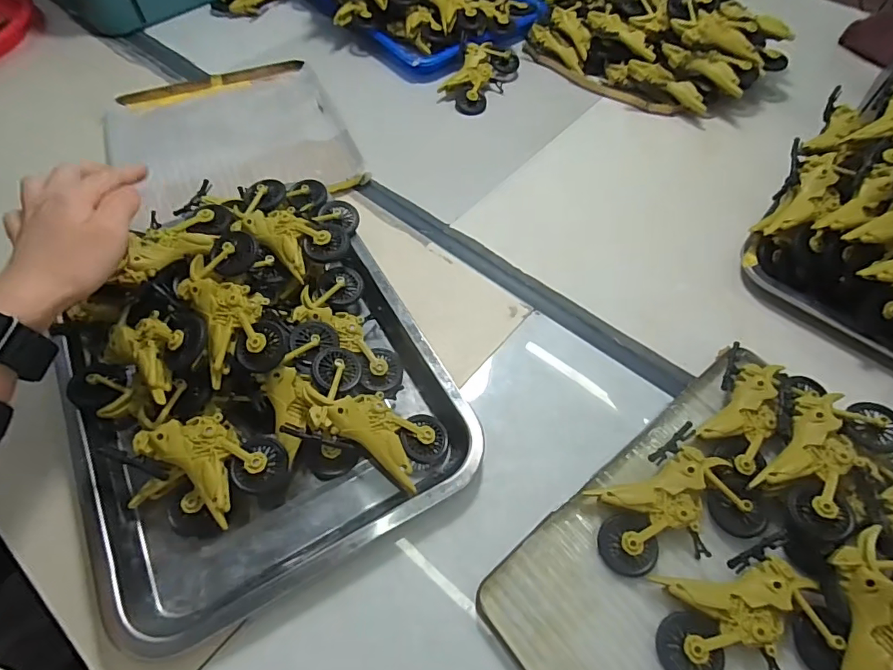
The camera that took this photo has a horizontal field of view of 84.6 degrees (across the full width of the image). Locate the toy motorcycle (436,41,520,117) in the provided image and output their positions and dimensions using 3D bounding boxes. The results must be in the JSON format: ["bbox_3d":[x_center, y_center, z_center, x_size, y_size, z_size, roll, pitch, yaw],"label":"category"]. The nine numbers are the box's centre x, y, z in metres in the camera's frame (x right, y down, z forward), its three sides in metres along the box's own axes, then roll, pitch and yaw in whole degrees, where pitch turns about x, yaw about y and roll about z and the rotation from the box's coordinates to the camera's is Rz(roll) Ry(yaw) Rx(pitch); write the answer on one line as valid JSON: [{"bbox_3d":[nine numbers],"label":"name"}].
[{"bbox_3d":[0.040,-0.331,0.623,0.069,0.037,0.111,22,60,12],"label":"toy motorcycle"}]

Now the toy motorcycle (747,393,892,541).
[{"bbox_3d":[0.272,0.087,0.350,0.063,0.028,0.120,37,64,20],"label":"toy motorcycle"}]

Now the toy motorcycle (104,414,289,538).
[{"bbox_3d":[-0.169,0.096,0.341,0.100,0.044,0.073,20,60,11],"label":"toy motorcycle"}]

